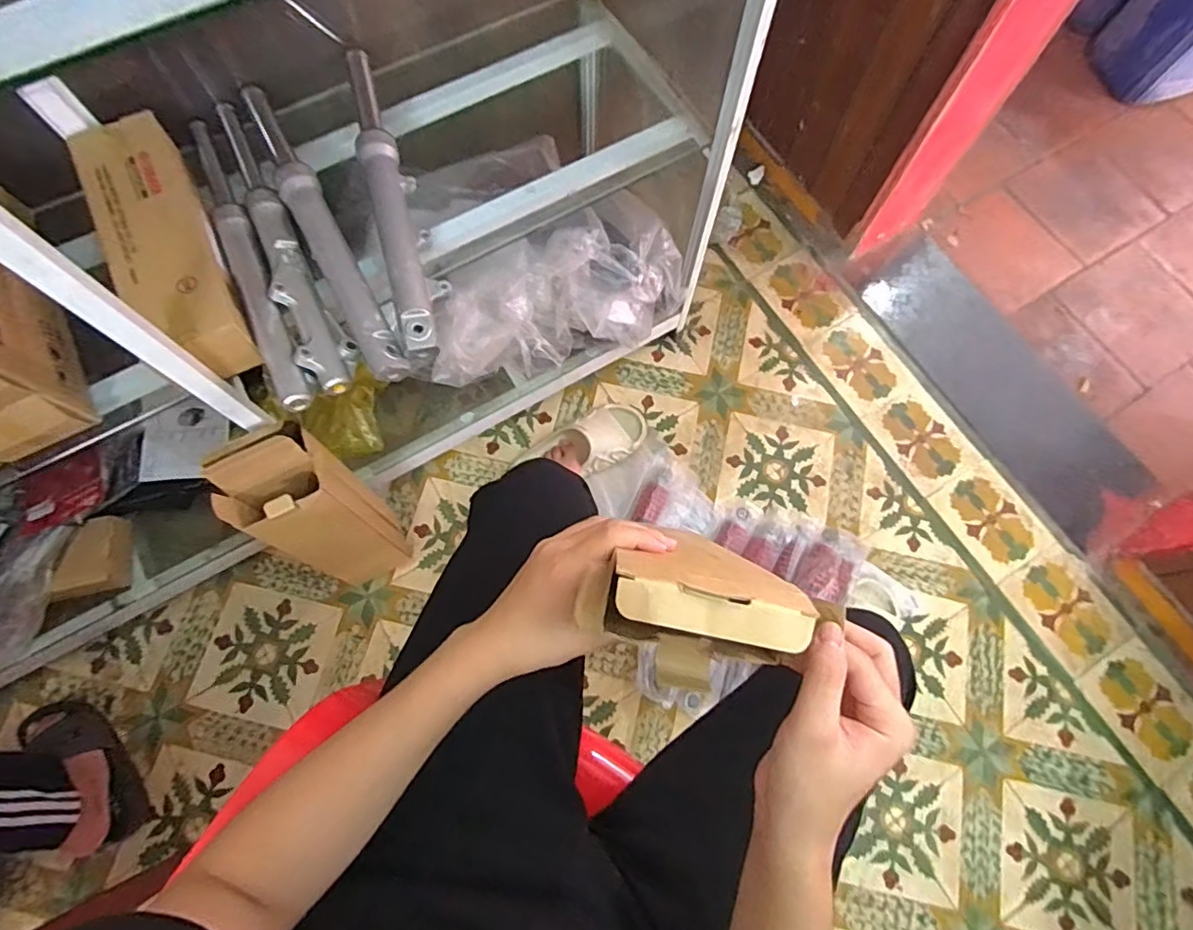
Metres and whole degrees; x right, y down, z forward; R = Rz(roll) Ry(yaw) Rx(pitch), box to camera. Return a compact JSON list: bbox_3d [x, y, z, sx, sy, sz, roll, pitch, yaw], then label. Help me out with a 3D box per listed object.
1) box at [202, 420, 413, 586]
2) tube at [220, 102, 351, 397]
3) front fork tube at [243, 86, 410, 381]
[{"bbox_3d":[-0.424,0.086,0.927,0.139,0.438,0.103,-35,75,-11],"label":"box"},{"bbox_3d":[-0.396,-0.278,0.740,0.048,0.038,0.430,-24,74,-8],"label":"tube"},{"bbox_3d":[-0.346,-0.294,0.743,0.051,0.053,0.453,-27,74,-9],"label":"front fork tube"}]

